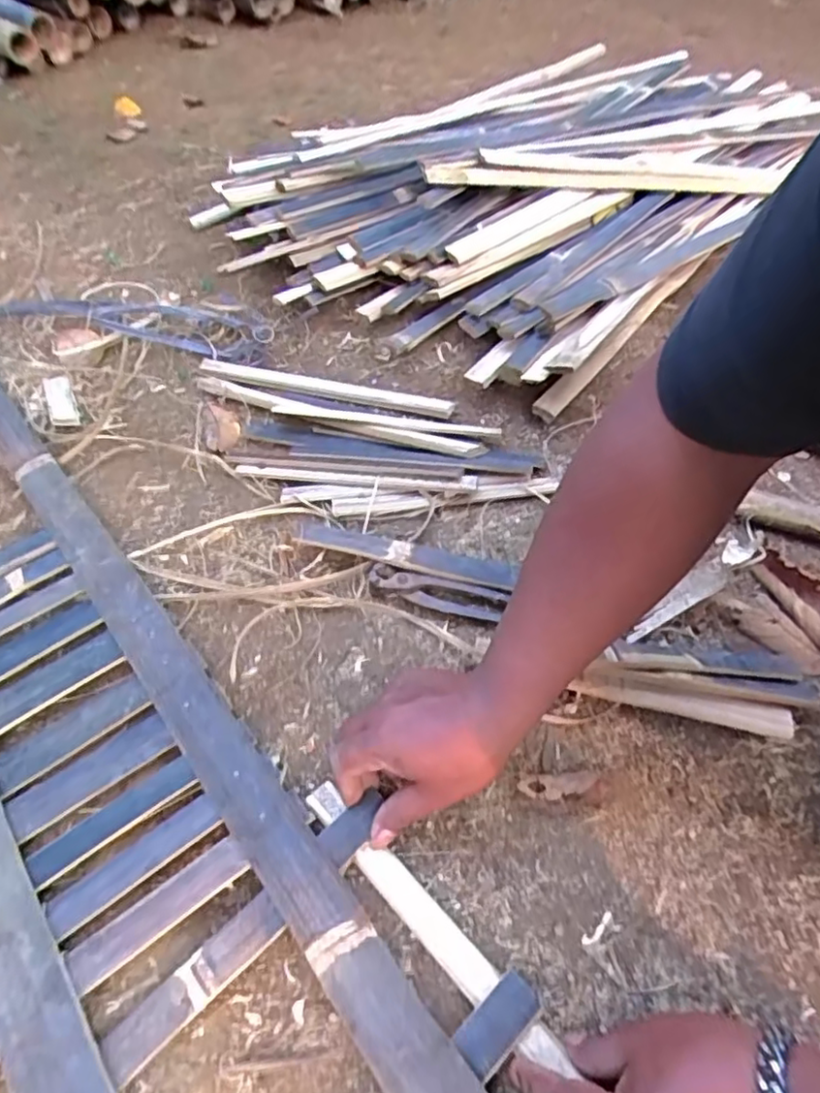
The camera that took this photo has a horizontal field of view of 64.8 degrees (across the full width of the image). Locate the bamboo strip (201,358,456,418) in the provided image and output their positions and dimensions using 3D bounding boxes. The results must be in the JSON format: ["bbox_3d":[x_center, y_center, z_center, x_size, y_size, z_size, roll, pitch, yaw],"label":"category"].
[{"bbox_3d":[-0.103,-0.187,0.750,0.313,0.013,0.031,15,53,13],"label":"bamboo strip"}]

